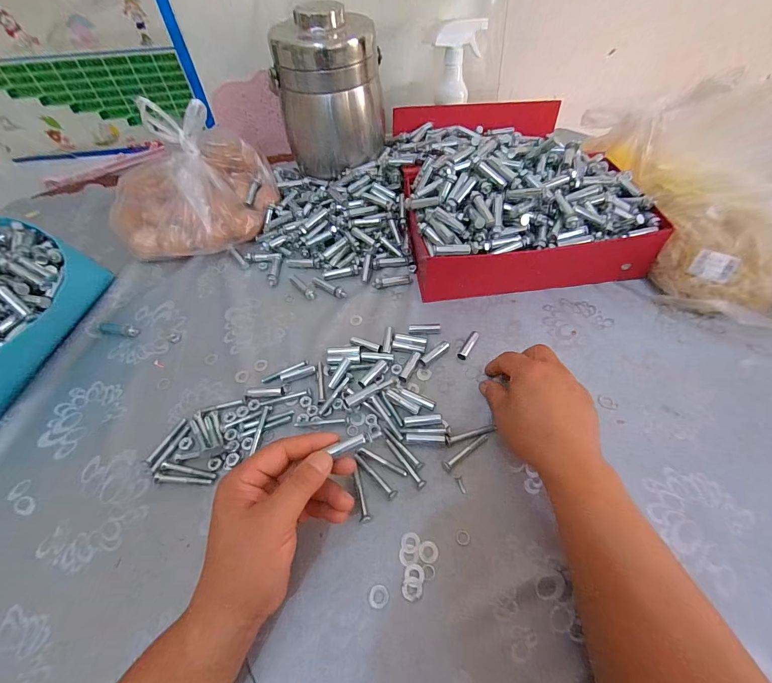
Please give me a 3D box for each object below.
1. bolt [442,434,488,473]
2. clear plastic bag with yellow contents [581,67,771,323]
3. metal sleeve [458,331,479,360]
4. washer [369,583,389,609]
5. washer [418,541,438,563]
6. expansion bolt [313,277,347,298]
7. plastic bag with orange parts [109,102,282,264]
[{"bbox_3d":[0.080,0.108,0.348,0.056,0.008,0.009,-31,60,-17],"label":"bolt"},{"bbox_3d":[0.402,-0.210,0.411,0.164,0.242,0.349,-9,54,-4],"label":"clear plastic bag with yellow contents"},{"bbox_3d":[0.097,0.004,0.420,0.011,0.009,0.041,27,61,20],"label":"metal sleeve"},{"bbox_3d":[-0.006,0.206,0.287,0.016,0.004,0.016,-2,56,2],"label":"washer"},{"bbox_3d":[0.036,0.179,0.302,0.016,0.004,0.016,-2,56,2],"label":"washer"},{"bbox_3d":[-0.079,-0.076,0.485,0.058,0.008,0.014,33,63,23],"label":"expansion bolt"},{"bbox_3d":[-0.287,-0.224,0.517,0.246,0.155,0.159,-24,58,-13],"label":"plastic bag with orange parts"}]

